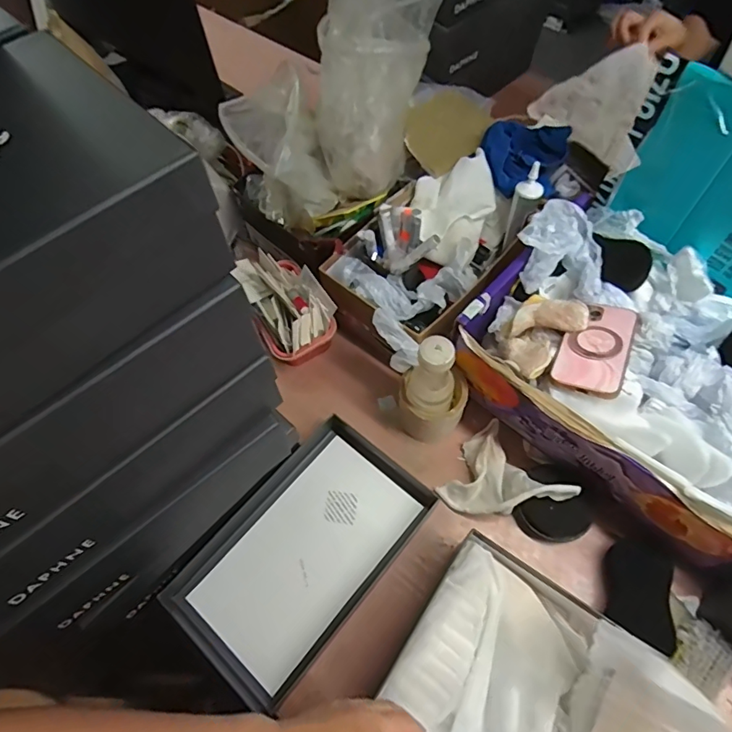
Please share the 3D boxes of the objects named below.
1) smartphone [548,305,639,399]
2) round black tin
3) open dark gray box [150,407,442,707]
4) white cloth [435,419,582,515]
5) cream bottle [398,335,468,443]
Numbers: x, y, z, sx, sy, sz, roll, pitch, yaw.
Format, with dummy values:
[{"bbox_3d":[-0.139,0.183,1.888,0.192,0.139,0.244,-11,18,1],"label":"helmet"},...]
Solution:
[{"bbox_3d":[0.272,-0.026,0.575,0.074,0.013,0.150,17,52,27],"label":"smartphone"},{"bbox_3d":[0.231,0.167,0.586,0.085,0.094,0.016,10,19,3],"label":"round black tin"},{"bbox_3d":[-0.076,0.227,0.602,0.180,0.034,0.307,36,69,20],"label":"open dark gray box"},{"bbox_3d":[0.165,0.150,0.614,0.119,0.034,0.138,-44,46,-3],"label":"white cloth"},{"bbox_3d":[0.084,0.036,0.606,0.083,0.178,0.065,1,62,4],"label":"cream bottle"}]

